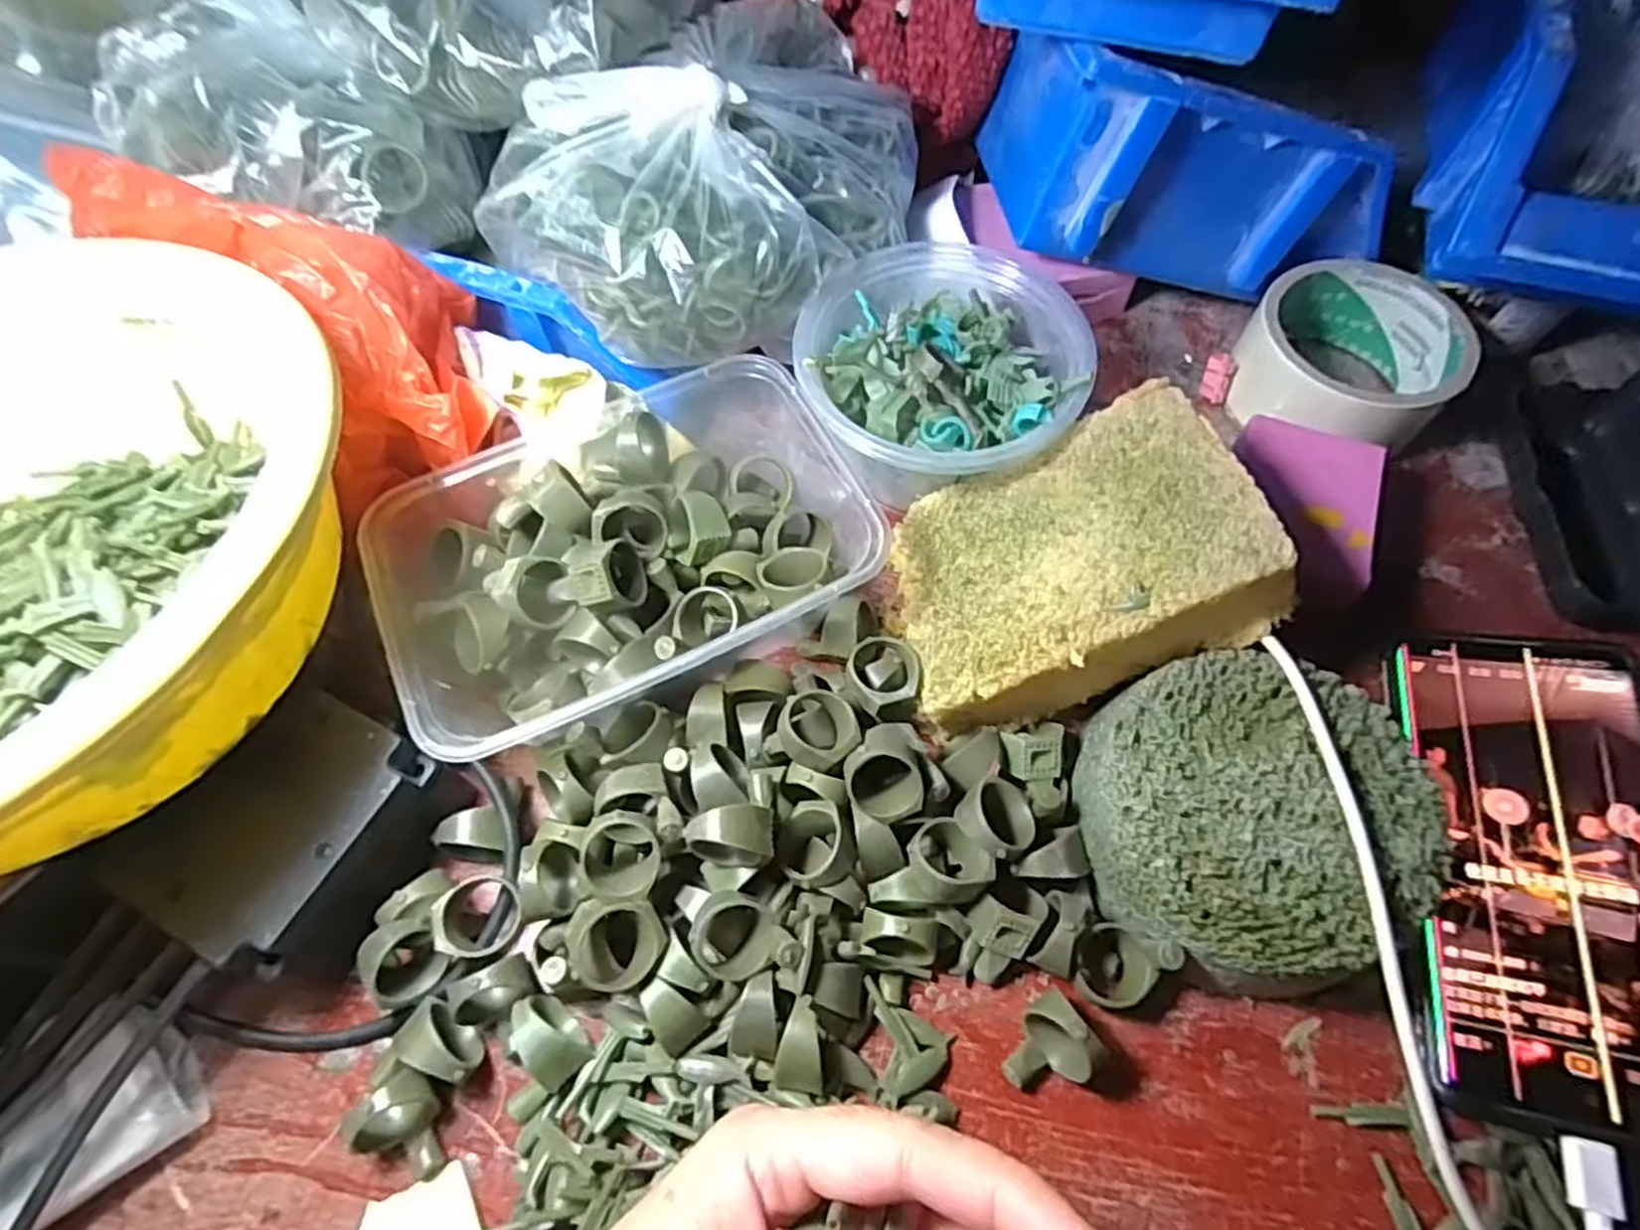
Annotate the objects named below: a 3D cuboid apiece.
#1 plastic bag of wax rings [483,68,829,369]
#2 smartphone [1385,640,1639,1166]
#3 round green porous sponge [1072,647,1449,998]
[{"bbox_3d":[-0.068,-0.158,0.305,0.125,0.058,0.087,33,69,17],"label":"plastic bag of wax rings"},{"bbox_3d":[0.242,0.082,0.255,0.078,0.006,0.160,3,62,21],"label":"smartphone"},{"bbox_3d":[0.139,0.066,0.260,0.100,0.045,0.099,-1,63,2],"label":"round green porous sponge"}]

